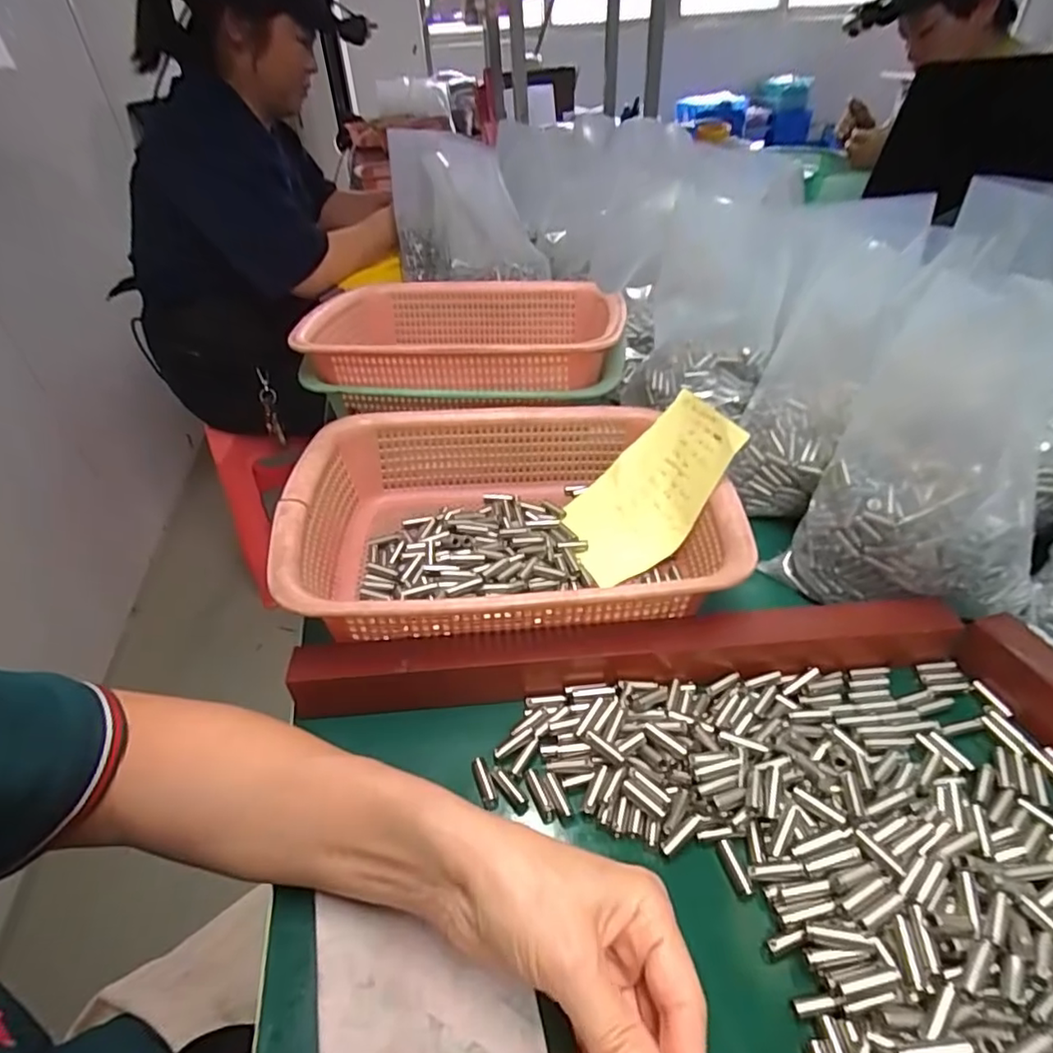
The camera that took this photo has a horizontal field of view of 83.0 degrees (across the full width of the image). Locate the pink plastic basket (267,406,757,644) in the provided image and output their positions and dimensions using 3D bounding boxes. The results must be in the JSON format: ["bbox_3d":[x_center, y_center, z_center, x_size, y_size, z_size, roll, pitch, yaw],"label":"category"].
[{"bbox_3d":[-0.013,-0.007,0.432,0.284,0.087,0.223,-8,40,-4],"label":"pink plastic basket"}]

